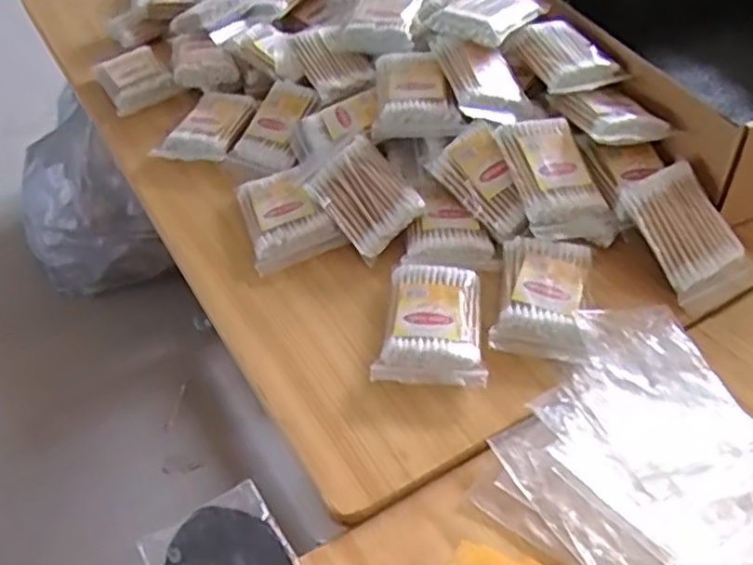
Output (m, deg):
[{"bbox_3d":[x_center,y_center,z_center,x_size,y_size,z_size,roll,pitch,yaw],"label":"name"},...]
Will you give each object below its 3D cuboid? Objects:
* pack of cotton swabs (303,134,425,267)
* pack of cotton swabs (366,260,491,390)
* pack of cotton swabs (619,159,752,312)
[{"bbox_3d":[-0.010,-0.060,0.492,0.055,0.014,0.082,-41,66,3],"label":"pack of cotton swabs"},{"bbox_3d":[0.033,0.023,0.434,0.060,0.013,0.089,2,47,6],"label":"pack of cotton swabs"},{"bbox_3d":[0.200,-0.031,0.454,0.059,0.012,0.088,-23,83,-10],"label":"pack of cotton swabs"}]

